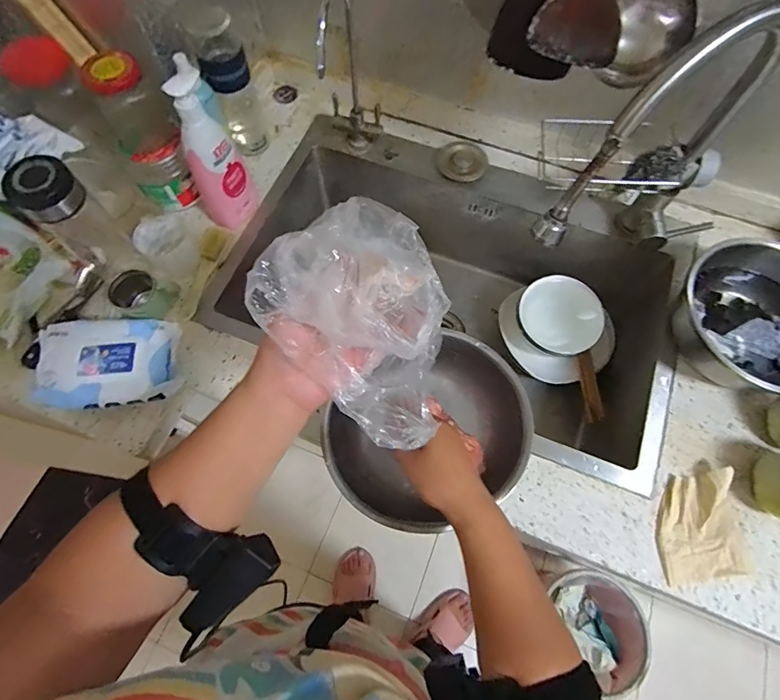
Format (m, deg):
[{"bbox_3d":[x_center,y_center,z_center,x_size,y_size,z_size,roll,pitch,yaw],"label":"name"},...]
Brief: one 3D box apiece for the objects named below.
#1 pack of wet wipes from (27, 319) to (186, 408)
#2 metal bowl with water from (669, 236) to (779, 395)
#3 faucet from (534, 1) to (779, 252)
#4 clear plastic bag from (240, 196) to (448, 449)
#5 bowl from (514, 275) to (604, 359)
[{"bbox_3d":[-0.370,0.017,0.577,0.171,0.041,0.115,-7,68,-2],"label":"pack of wet wipes"},{"bbox_3d":[0.489,-0.036,0.585,0.167,0.100,0.206,-41,73,-15],"label":"metal bowl with water"},{"bbox_3d":[0.321,-0.202,0.512,0.280,0.344,0.087,-31,71,-11],"label":"faucet"},{"bbox_3d":[-0.005,-0.024,0.316,0.139,0.124,0.128,38,73,15],"label":"clear plastic bag"},{"bbox_3d":[0.289,-0.058,0.741,0.136,0.050,0.122,36,102,10],"label":"bowl"}]

